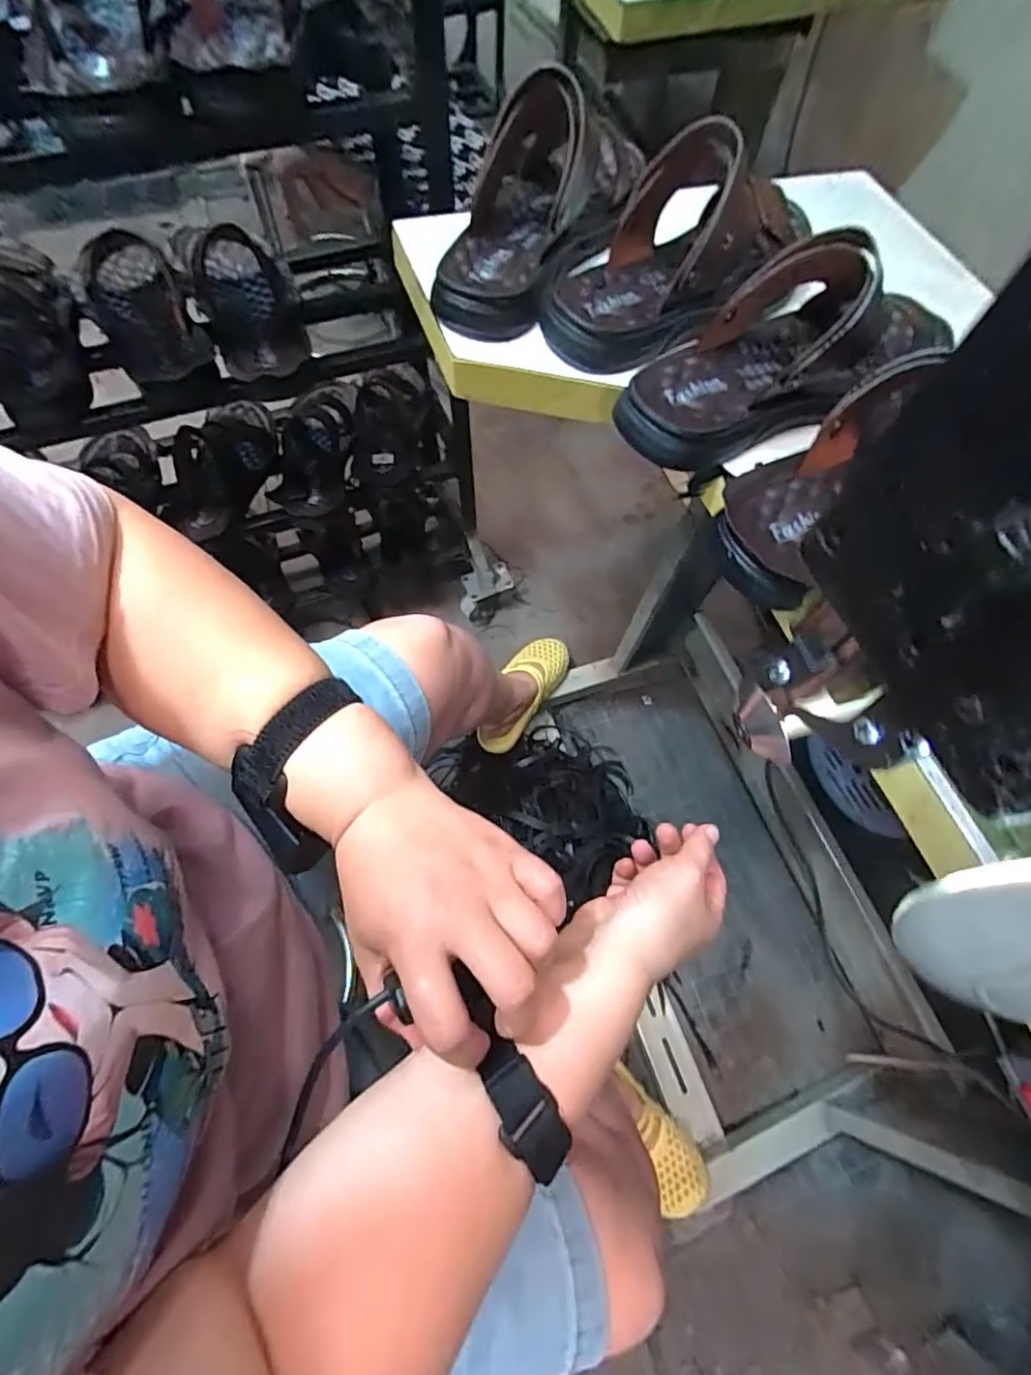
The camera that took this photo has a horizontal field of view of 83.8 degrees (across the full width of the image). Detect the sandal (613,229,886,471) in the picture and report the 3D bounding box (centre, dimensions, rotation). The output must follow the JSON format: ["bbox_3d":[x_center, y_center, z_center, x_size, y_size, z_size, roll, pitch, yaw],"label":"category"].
[{"bbox_3d":[0.191,-0.260,0.423,0.125,0.090,0.239,38,71,12],"label":"sandal"}]

